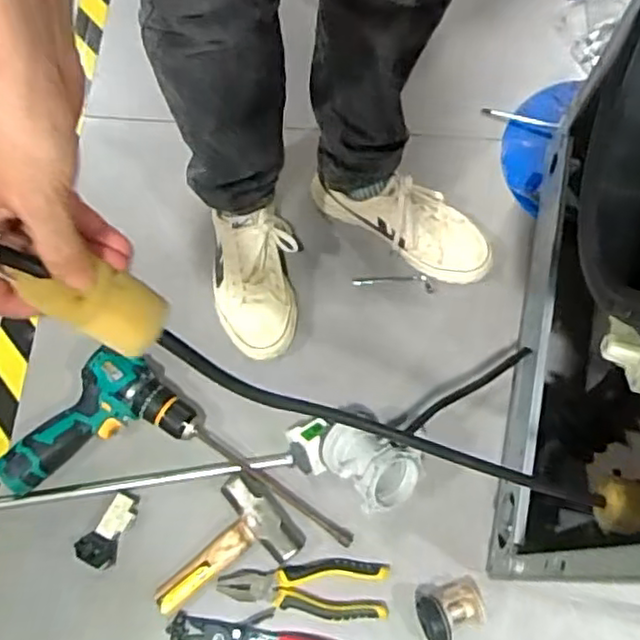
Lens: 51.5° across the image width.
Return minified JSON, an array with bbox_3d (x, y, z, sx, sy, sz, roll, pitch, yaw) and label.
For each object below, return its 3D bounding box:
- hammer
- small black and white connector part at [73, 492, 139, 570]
[{"bbox_3d":[-0.118,0.262,0.755,0.167,0.043,0.113,-35,71,-13],"label":"hammer"},{"bbox_3d":[-0.250,0.245,0.777,0.045,0.022,0.089,21,69,9],"label":"small black and white connector part"}]

